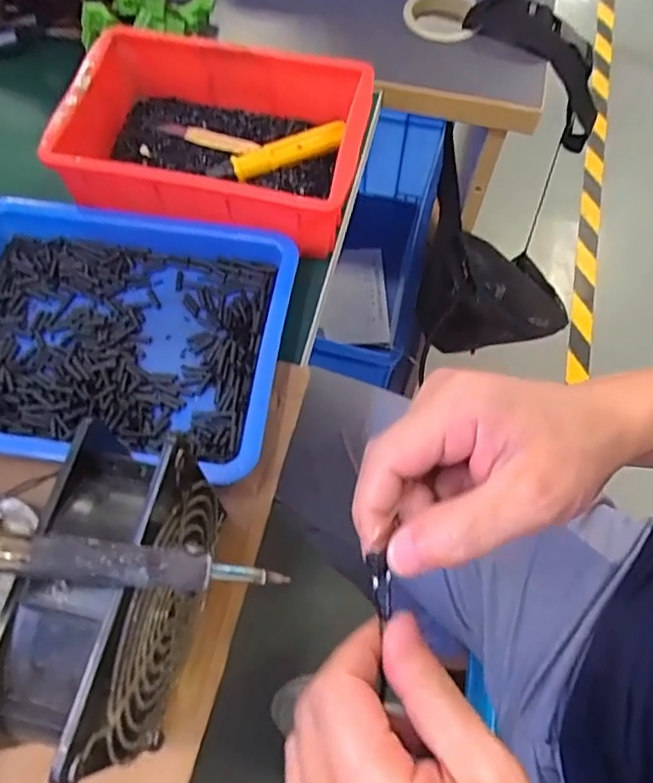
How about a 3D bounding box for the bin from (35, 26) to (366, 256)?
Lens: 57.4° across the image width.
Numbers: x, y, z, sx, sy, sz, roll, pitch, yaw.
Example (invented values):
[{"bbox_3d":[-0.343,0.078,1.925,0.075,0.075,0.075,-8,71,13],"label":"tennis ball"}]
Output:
[{"bbox_3d":[-0.078,-0.176,0.418,0.192,0.056,0.135,9,64,4],"label":"bin"}]

